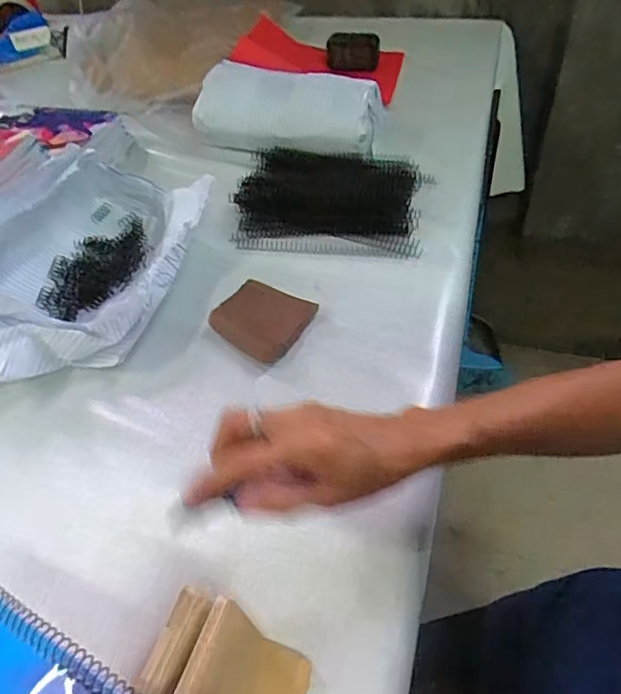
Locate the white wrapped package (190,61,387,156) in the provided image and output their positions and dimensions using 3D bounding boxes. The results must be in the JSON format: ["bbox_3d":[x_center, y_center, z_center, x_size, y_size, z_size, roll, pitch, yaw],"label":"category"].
[{"bbox_3d":[-0.036,-0.323,0.722,0.260,0.068,0.087,10,51,16],"label":"white wrapped package"}]

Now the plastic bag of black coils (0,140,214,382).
[{"bbox_3d":[-0.251,-0.098,0.567,0.204,0.115,0.290,12,52,17],"label":"plastic bag of black coils"}]

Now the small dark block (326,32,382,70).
[{"bbox_3d":[0.075,-0.521,0.932,0.092,0.096,0.012,4,84,-1],"label":"small dark block"}]

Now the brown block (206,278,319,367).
[{"bbox_3d":[-0.048,-0.030,0.545,0.084,0.024,0.086,25,57,26],"label":"brown block"}]

